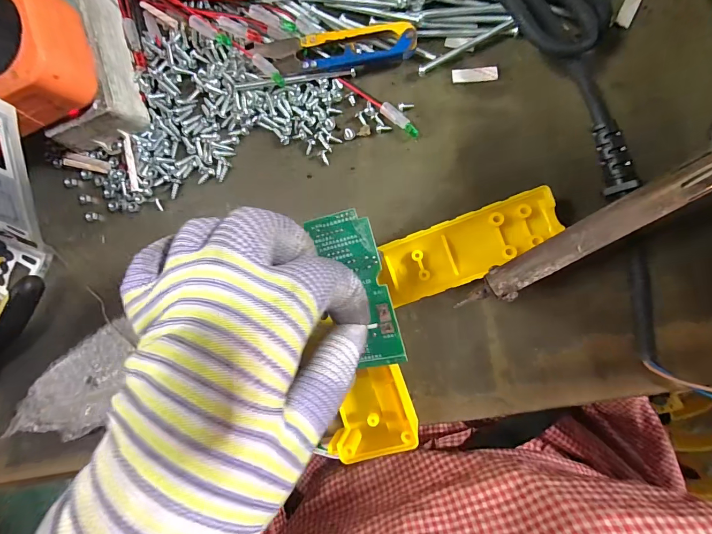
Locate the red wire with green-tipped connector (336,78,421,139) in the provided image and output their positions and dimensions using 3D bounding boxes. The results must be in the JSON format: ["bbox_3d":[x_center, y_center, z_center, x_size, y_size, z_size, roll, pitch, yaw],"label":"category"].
[{"bbox_3d":[0.014,-0.095,0.205,0.057,0.006,0.007,36,96,6],"label":"red wire with green-tipped connector"}]

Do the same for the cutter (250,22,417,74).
[{"bbox_3d":[-0.013,-0.128,0.203,0.094,0.011,0.023,-3,91,9],"label":"cutter"}]

